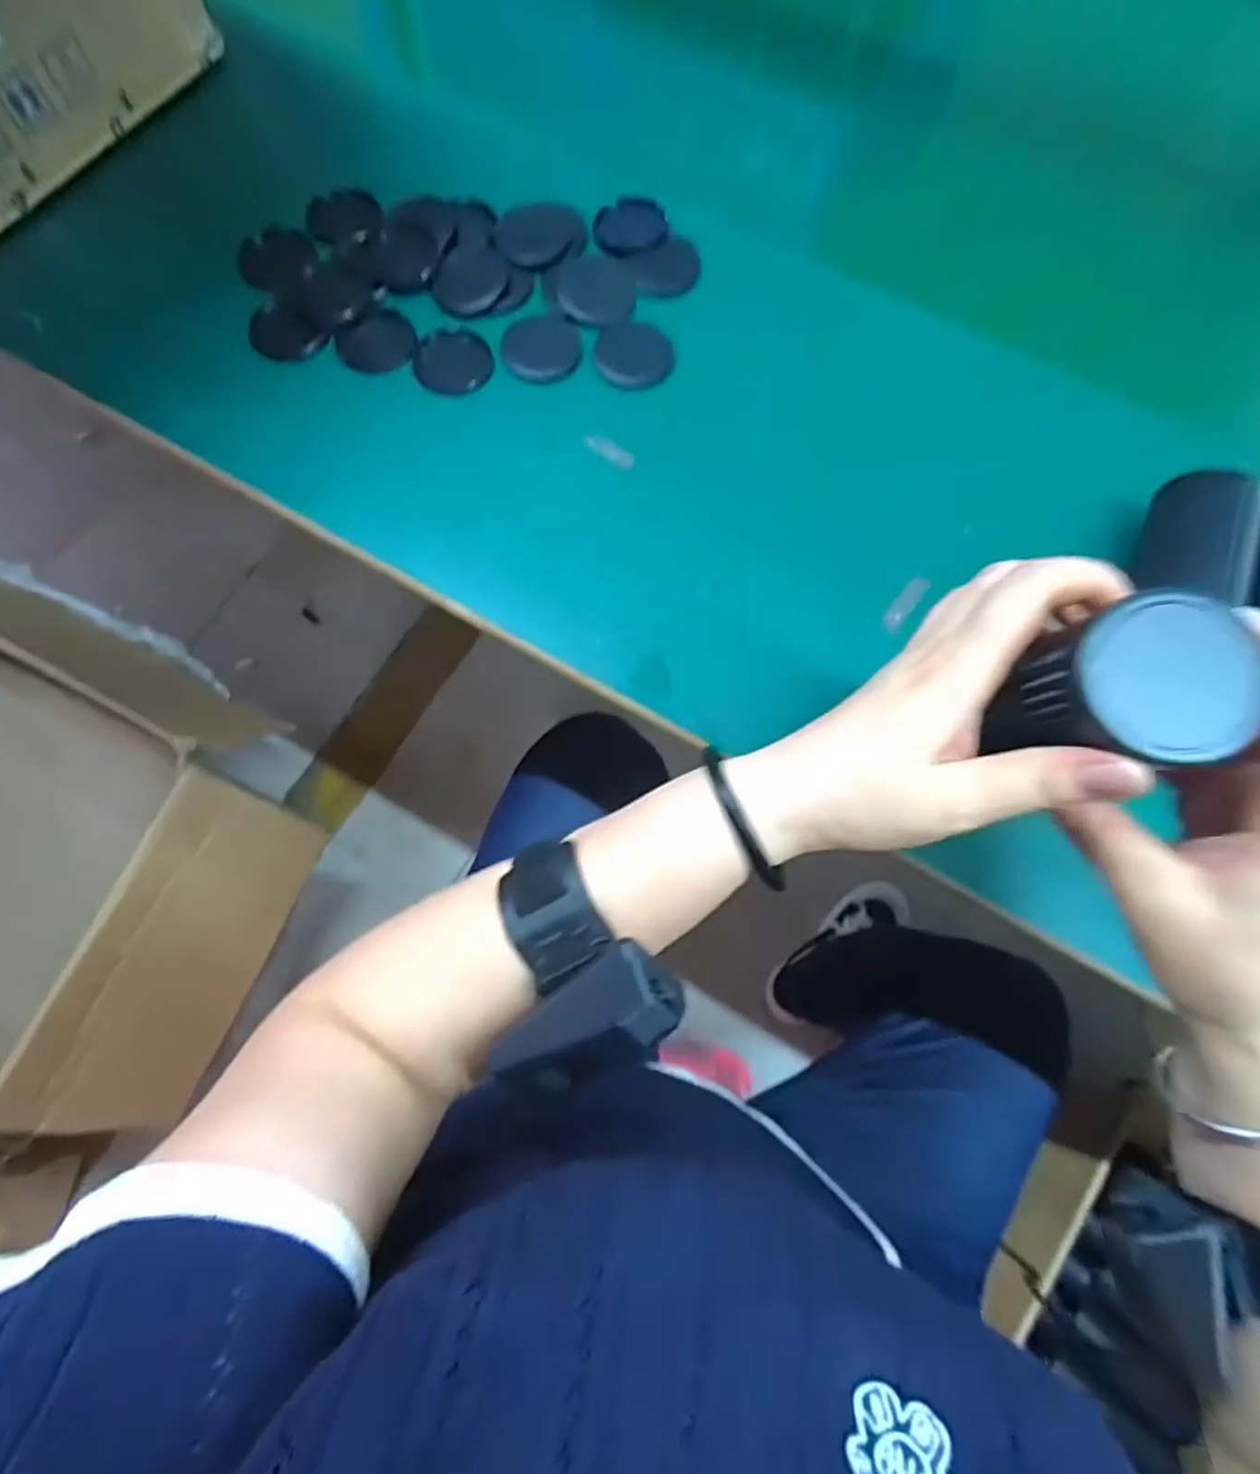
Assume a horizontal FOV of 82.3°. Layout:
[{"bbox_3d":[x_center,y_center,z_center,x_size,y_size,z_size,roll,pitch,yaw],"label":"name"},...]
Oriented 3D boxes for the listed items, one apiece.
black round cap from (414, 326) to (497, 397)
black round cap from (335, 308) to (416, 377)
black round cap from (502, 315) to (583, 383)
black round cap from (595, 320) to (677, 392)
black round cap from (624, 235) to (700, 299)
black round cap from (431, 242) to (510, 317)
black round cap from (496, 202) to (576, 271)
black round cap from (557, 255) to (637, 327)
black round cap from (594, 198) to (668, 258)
[{"bbox_3d":[-0.114,-0.244,0.468,0.050,0.005,0.048,-6,73,-4],"label":"black round cap"},{"bbox_3d":[-0.164,-0.256,0.470,0.048,0.004,0.046,0,73,-2],"label":"black round cap"},{"bbox_3d":[-0.057,-0.255,0.473,0.050,0.005,0.049,0,73,-2],"label":"black round cap"},{"bbox_3d":[0.003,-0.249,0.470,0.050,0.004,0.049,0,73,-2],"label":"black round cap"},{"bbox_3d":[0.025,-0.316,0.486,0.048,0.004,0.048,0,73,-2],"label":"black round cap"},{"bbox_3d":[-0.106,-0.304,0.479,0.047,0.006,0.054,20,73,5],"label":"black round cap"},{"bbox_3d":[-0.065,-0.344,0.492,0.050,0.004,0.058,22,74,5],"label":"black round cap"},{"bbox_3d":[-0.022,-0.300,0.483,0.051,0.004,0.056,0,73,-2],"label":"black round cap"},{"bbox_3d":[0.000,-0.353,0.498,0.049,0.004,0.048,0,73,-2],"label":"black round cap"}]

